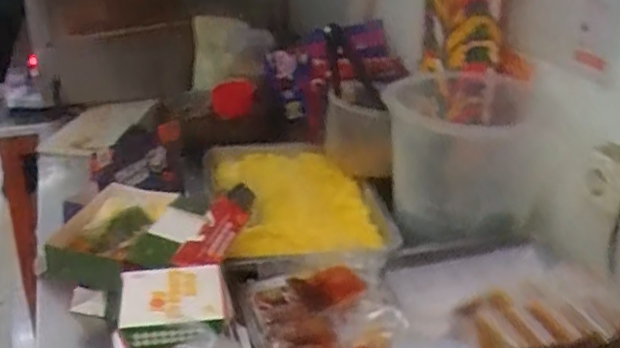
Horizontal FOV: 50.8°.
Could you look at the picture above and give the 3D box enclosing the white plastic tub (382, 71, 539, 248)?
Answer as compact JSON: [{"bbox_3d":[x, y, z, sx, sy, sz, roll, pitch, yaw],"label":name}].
[{"bbox_3d":[0.251,-0.032,1.095,0.253,0.196,0.254,2,28,-1],"label":"white plastic tub"}]

